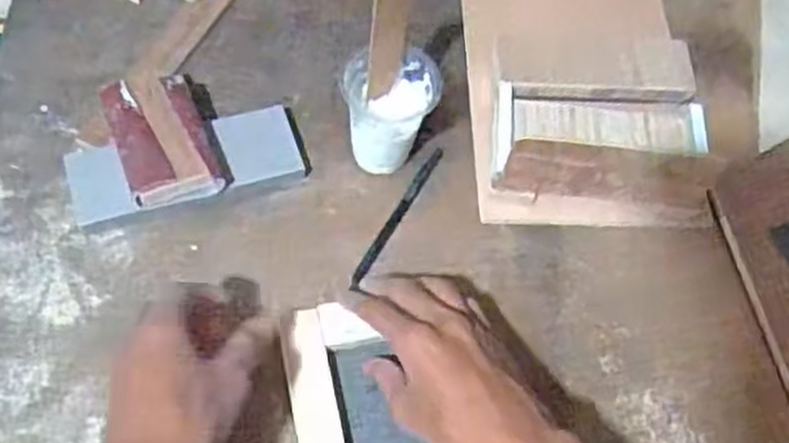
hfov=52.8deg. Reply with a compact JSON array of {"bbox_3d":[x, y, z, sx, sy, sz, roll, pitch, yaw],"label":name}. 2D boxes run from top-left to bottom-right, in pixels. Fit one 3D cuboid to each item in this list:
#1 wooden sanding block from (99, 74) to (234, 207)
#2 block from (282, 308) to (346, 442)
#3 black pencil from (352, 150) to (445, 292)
[{"bbox_3d":[-0.171,-0.062,0.597,0.070,0.025,0.108,-21,69,-11],"label":"wooden sanding block"},{"bbox_3d":[-0.054,0.115,0.533,0.030,0.016,0.114,-9,63,-10],"label":"block"},{"bbox_3d":[0.001,-0.004,0.614,0.010,0.010,0.137,27,64,11],"label":"black pencil"}]

